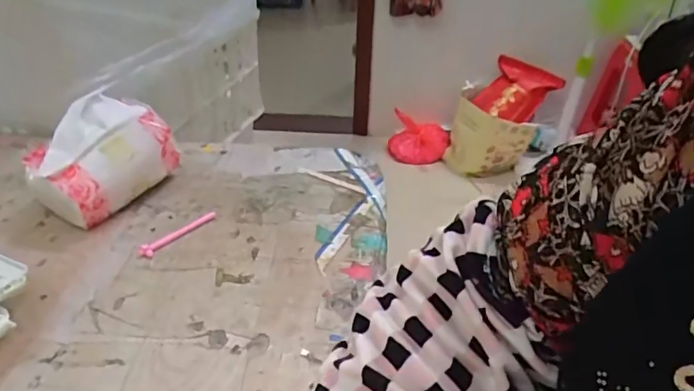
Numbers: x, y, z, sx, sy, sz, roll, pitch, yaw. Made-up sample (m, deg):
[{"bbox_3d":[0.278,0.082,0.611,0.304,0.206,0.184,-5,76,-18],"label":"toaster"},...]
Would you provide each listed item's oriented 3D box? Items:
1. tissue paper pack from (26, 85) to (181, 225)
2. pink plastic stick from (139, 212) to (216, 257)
[{"bbox_3d":[-0.262,-0.036,0.542,0.086,0.095,0.134,18,38,22],"label":"tissue paper pack"},{"bbox_3d":[-0.169,0.037,0.513,0.018,0.006,0.084,24,41,29],"label":"pink plastic stick"}]

